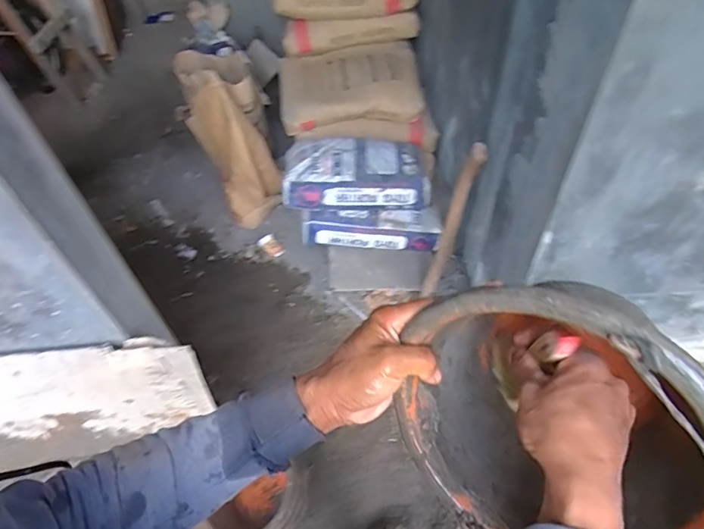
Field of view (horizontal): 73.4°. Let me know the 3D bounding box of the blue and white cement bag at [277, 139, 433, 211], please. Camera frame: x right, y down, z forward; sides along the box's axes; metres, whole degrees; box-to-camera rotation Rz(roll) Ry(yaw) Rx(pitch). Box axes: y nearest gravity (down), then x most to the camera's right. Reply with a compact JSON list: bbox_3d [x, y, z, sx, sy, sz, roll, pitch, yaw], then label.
[{"bbox_3d":[0.001,-0.359,1.774,0.507,0.109,0.358,-5,51,0],"label":"blue and white cement bag"}]

